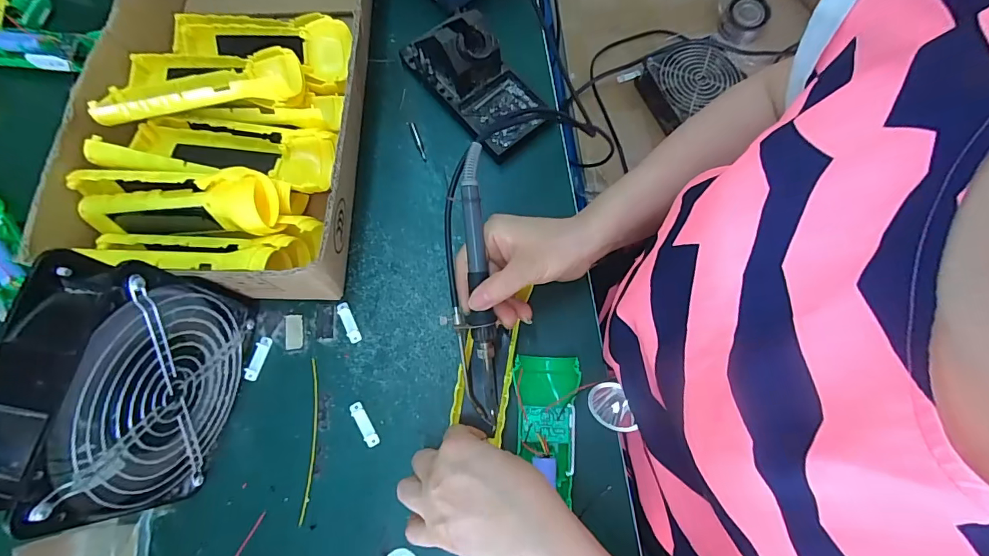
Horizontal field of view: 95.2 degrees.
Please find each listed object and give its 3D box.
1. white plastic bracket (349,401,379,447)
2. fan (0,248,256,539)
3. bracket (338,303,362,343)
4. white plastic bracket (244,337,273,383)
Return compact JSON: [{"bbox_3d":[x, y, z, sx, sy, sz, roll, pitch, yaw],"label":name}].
[{"bbox_3d":[-0.105,0.118,0.365,0.011,0.004,0.038,-31,75,-8],"label":"white plastic bracket"},{"bbox_3d":[-0.243,0.072,0.308,0.061,0.148,0.153,9,73,4],"label":"fan"},{"bbox_3d":[-0.125,0.038,0.390,0.010,0.004,0.037,-23,74,-6],"label":"bracket"},{"bbox_3d":[-0.201,0.069,0.384,0.013,0.005,0.037,18,74,6],"label":"white plastic bracket"}]

